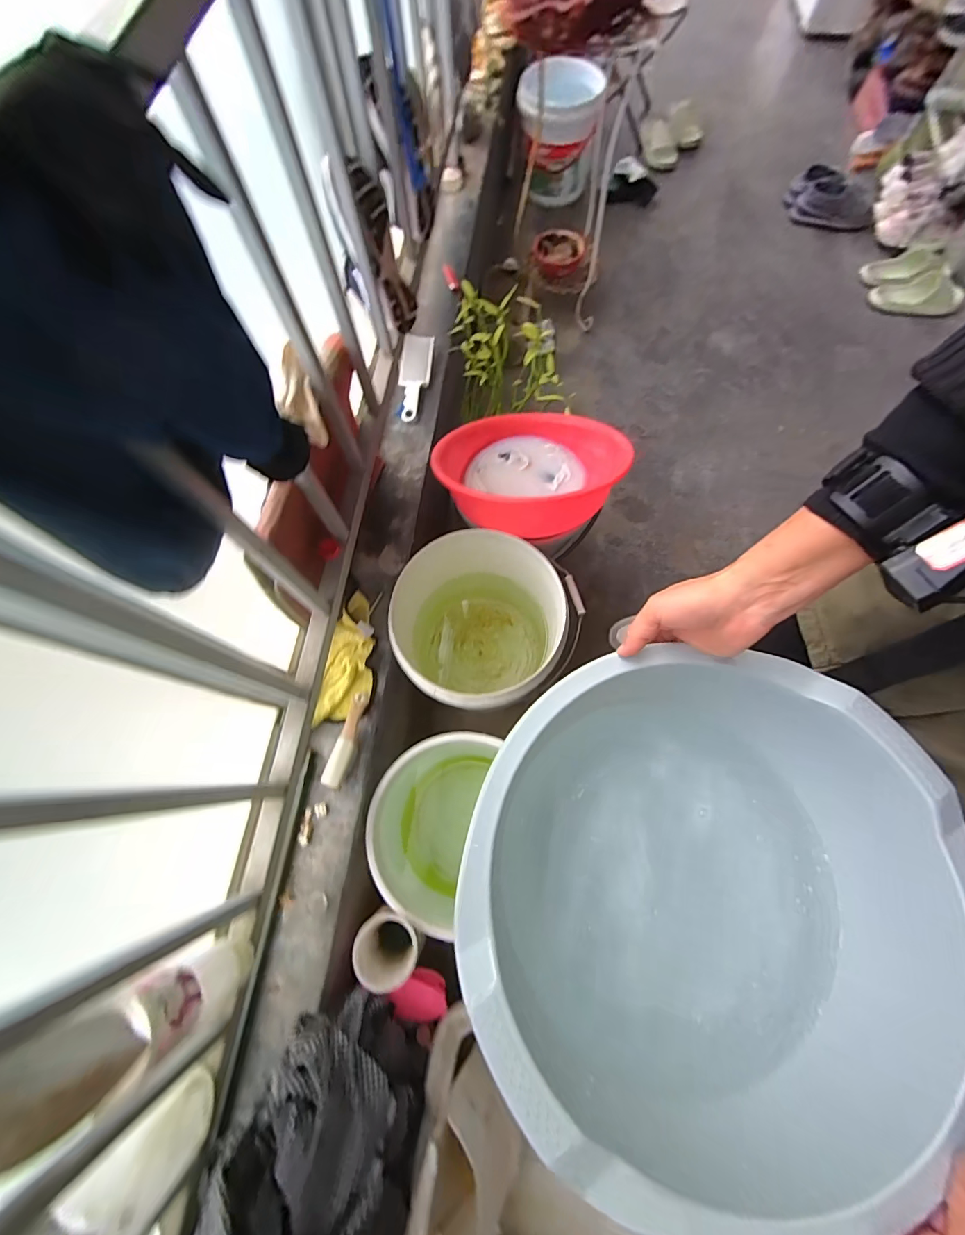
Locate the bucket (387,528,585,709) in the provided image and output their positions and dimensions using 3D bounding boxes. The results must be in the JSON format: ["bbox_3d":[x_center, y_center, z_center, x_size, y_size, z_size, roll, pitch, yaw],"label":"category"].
[{"bbox_3d":[0.006,0.026,0.912,0.335,0.323,0.314,0,71,1],"label":"bucket"}]

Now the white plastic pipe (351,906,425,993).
[{"bbox_3d":[-0.141,0.500,0.710,0.089,0.164,0.083,0,71,1],"label":"white plastic pipe"}]

